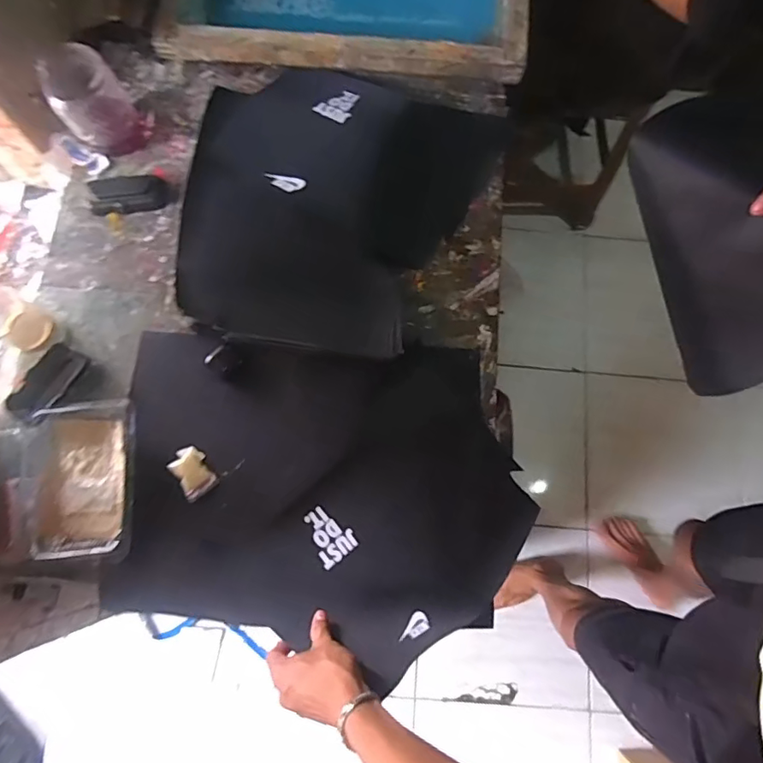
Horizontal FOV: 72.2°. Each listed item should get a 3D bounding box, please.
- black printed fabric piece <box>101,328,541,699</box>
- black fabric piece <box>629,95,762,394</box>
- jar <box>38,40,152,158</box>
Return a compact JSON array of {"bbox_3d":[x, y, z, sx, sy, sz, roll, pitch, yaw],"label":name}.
[{"bbox_3d":[-0.064,0.128,0.649,0.477,0.089,0.366,1,76,-1],"label":"black printed fabric piece"},{"bbox_3d":[0.326,-0.132,0.493,0.082,0.121,0.275,-14,90,-5],"label":"black fabric piece"},{"bbox_3d":[-0.397,-0.395,0.729,0.108,0.117,0.100,0,77,-1],"label":"jar"}]

